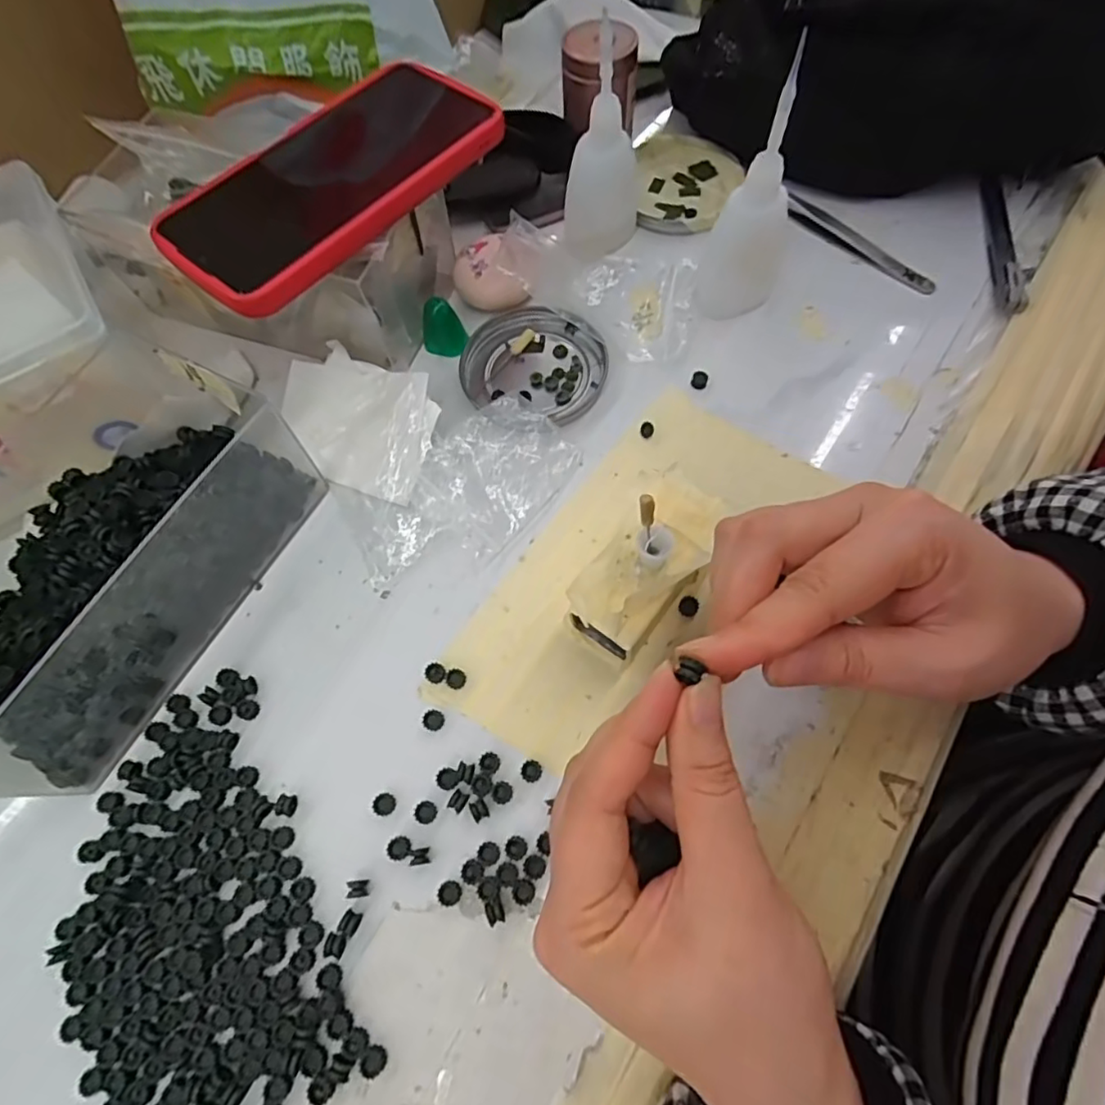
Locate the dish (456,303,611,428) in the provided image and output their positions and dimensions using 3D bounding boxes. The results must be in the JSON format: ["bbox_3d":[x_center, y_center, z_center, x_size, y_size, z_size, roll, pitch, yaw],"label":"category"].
[{"bbox_3d":[-0.010,-0.106,0.333,0.077,0.012,0.068,9,68,7],"label":"dish"}]

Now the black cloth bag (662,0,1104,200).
[{"bbox_3d":[0.234,-0.272,0.330,0.335,0.117,0.077,11,68,7],"label":"black cloth bag"}]

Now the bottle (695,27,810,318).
[{"bbox_3d":[0.101,-0.169,0.299,0.040,0.107,0.036,14,68,9],"label":"bottle"}]

